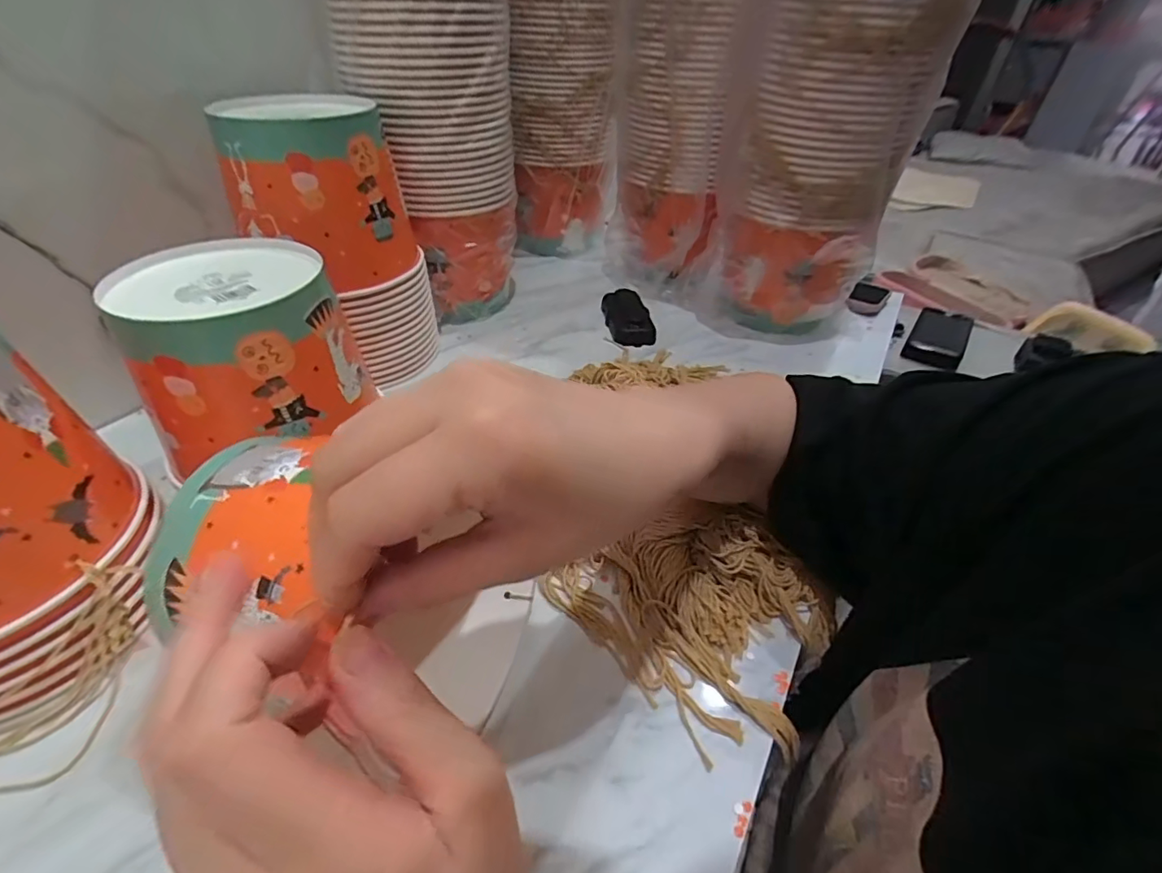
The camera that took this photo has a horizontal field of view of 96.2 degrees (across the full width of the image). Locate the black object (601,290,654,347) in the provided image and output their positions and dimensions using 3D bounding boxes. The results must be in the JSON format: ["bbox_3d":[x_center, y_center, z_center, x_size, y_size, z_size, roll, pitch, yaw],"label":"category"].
[{"bbox_3d":[0.058,-0.151,0.652,0.050,0.029,0.105,-3,41,-7],"label":"black object"}]

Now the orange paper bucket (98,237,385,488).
[{"bbox_3d":[-0.237,-0.061,0.374,0.128,0.111,0.143,15,42,14],"label":"orange paper bucket"}]

